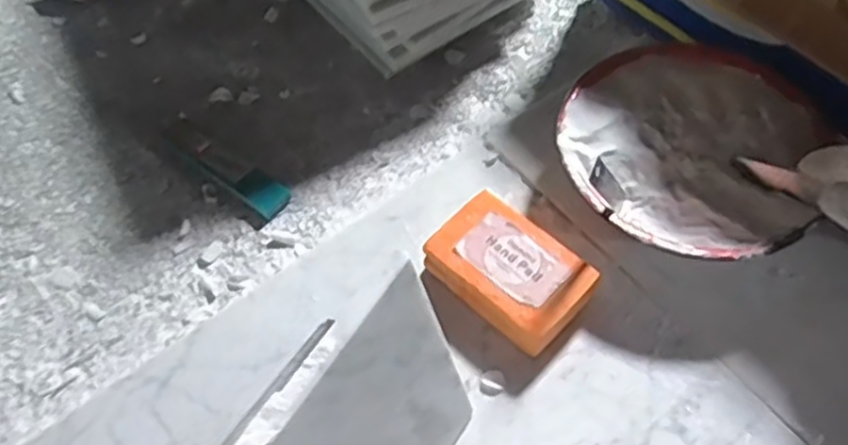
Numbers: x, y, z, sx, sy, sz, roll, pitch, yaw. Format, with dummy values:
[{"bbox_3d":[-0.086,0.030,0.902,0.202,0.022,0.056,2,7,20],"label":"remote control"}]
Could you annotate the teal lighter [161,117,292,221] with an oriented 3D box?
[{"bbox_3d":[-0.146,-0.043,0.526,0.120,0.013,0.028,34,64,21],"label":"teal lighter"}]

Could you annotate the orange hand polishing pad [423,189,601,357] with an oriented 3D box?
[{"bbox_3d":[0.052,0.031,0.444,0.093,0.029,0.063,39,69,23],"label":"orange hand polishing pad"}]

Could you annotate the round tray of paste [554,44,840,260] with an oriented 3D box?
[{"bbox_3d":[0.166,-0.053,0.460,0.153,0.017,0.159,-2,59,3],"label":"round tray of paste"}]

